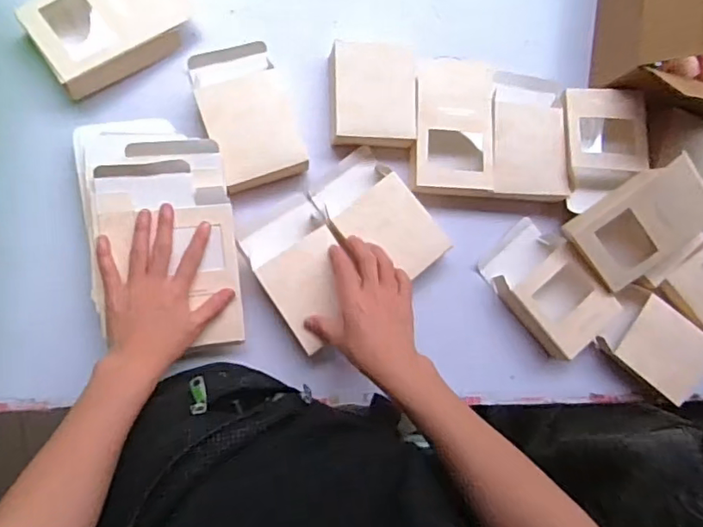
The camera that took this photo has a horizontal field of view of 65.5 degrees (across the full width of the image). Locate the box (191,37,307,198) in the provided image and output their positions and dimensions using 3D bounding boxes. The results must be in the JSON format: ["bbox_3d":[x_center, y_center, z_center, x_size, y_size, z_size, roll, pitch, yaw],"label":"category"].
[{"bbox_3d":[-0.112,-0.163,0.587,0.090,0.042,0.154,-19,92,-5],"label":"box"}]

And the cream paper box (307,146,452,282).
[{"bbox_3d":[0.030,-0.048,0.609,0.094,0.039,0.144,-36,93,-4],"label":"cream paper box"}]

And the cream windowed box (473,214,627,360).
[{"bbox_3d":[0.233,0.031,0.636,0.098,0.031,0.155,-38,93,-4],"label":"cream windowed box"}]

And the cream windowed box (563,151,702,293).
[{"bbox_3d":[0.329,-0.043,0.616,0.147,0.032,0.100,-41,111,13],"label":"cream windowed box"}]

